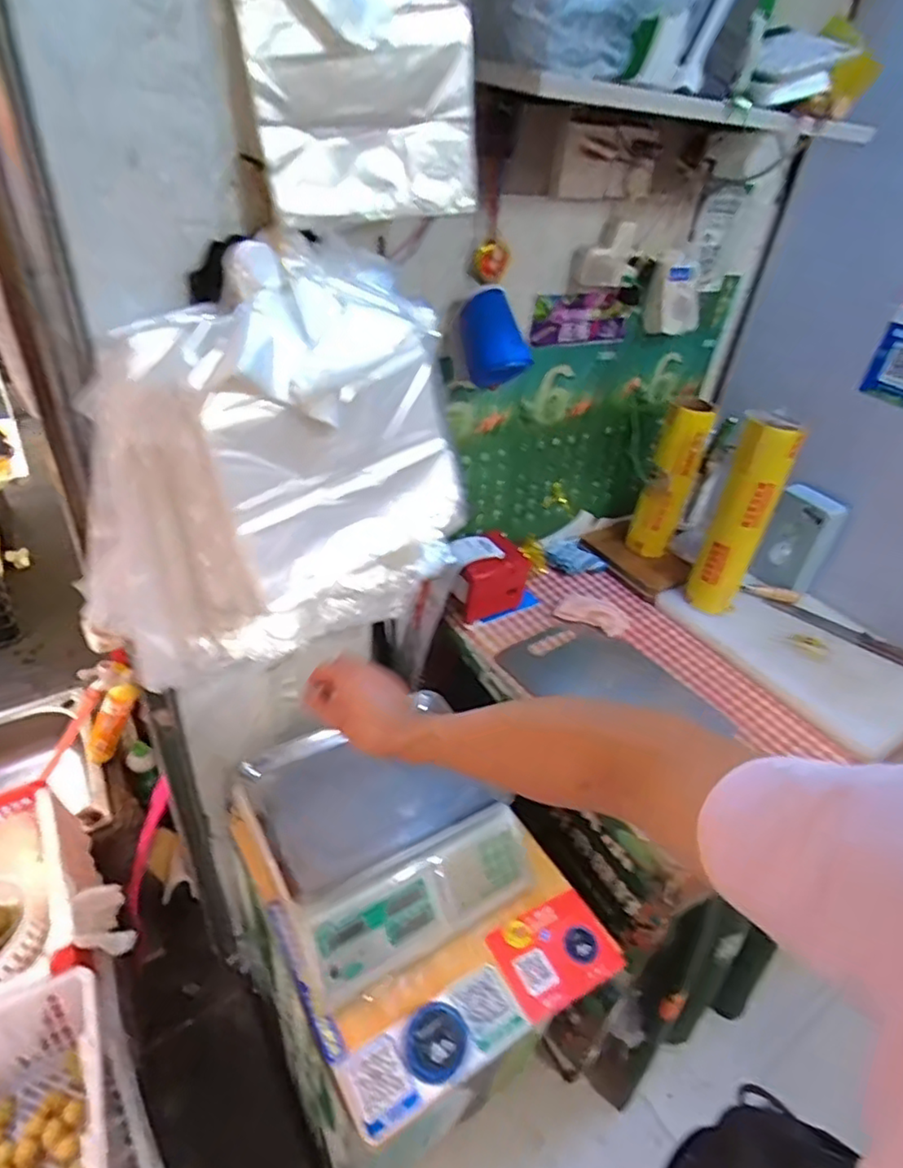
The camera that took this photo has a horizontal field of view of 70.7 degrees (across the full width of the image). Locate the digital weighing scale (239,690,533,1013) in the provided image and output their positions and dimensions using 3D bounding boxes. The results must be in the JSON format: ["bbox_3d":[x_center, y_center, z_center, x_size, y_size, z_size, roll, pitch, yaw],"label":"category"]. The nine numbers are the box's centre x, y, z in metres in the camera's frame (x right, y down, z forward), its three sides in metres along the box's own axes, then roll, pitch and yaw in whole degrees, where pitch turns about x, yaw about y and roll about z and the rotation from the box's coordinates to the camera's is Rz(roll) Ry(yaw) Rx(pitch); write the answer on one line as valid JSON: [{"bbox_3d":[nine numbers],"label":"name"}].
[{"bbox_3d":[-0.083,0.344,0.910,0.343,0.123,0.309,-19,44,-30],"label":"digital weighing scale"}]

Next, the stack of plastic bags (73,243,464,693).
[{"bbox_3d":[-0.166,-0.126,0.683,0.225,0.374,0.386,32,43,29],"label":"stack of plastic bags"}]

